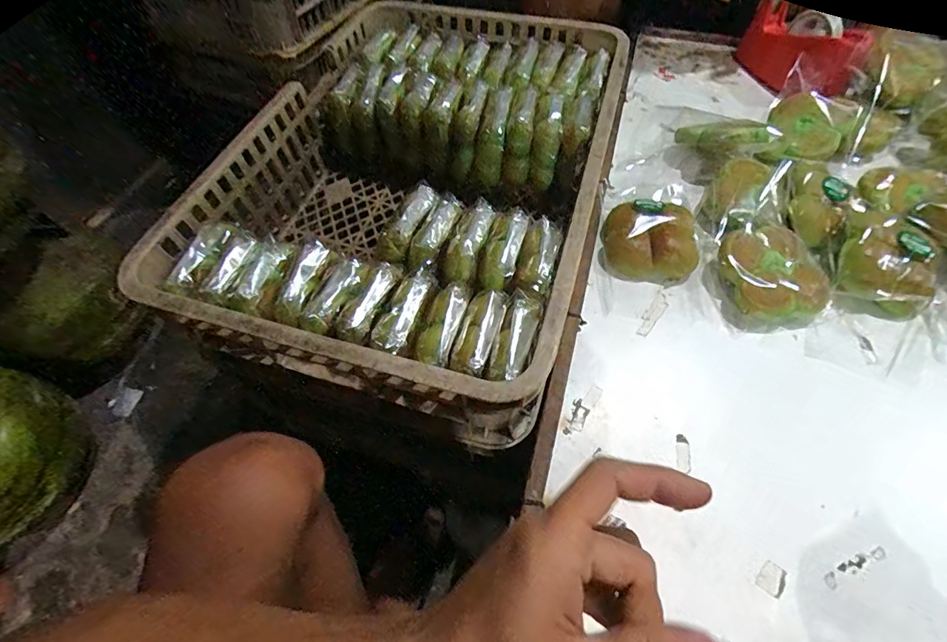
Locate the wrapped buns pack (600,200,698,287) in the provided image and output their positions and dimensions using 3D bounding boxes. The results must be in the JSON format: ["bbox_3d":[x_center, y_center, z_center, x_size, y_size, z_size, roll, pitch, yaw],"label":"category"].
[{"bbox_3d":[0.222,-0.100,0.553,0.113,0.044,0.101,1,57,3],"label":"wrapped buns pack"}]

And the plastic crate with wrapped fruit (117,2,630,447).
[{"bbox_3d":[-0.048,-0.188,0.574,0.423,0.132,0.608,16,60,12],"label":"plastic crate with wrapped fruit"}]

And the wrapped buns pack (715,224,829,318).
[{"bbox_3d":[0.350,-0.055,0.517,0.103,0.045,0.110,-6,57,-1],"label":"wrapped buns pack"}]

